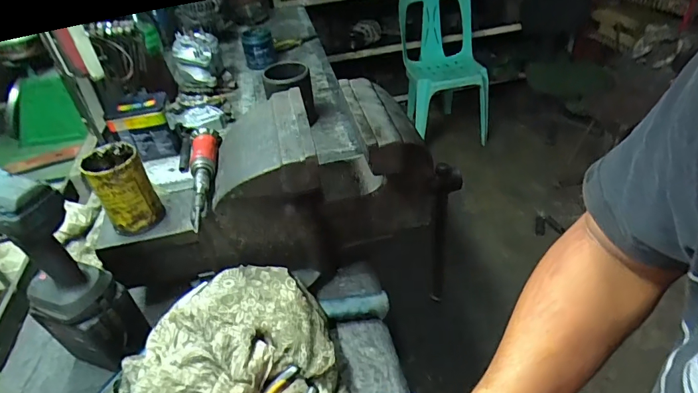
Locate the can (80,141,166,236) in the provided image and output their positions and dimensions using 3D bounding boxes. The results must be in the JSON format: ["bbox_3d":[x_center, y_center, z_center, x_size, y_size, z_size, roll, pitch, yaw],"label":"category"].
[{"bbox_3d":[-0.329,-0.012,0.644,0.072,0.116,0.077,-24,43,-21],"label":"can"}]

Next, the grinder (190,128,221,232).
[{"bbox_3d":[-0.217,-0.027,0.648,0.041,0.042,0.221,-10,39,-4],"label":"grinder"}]

